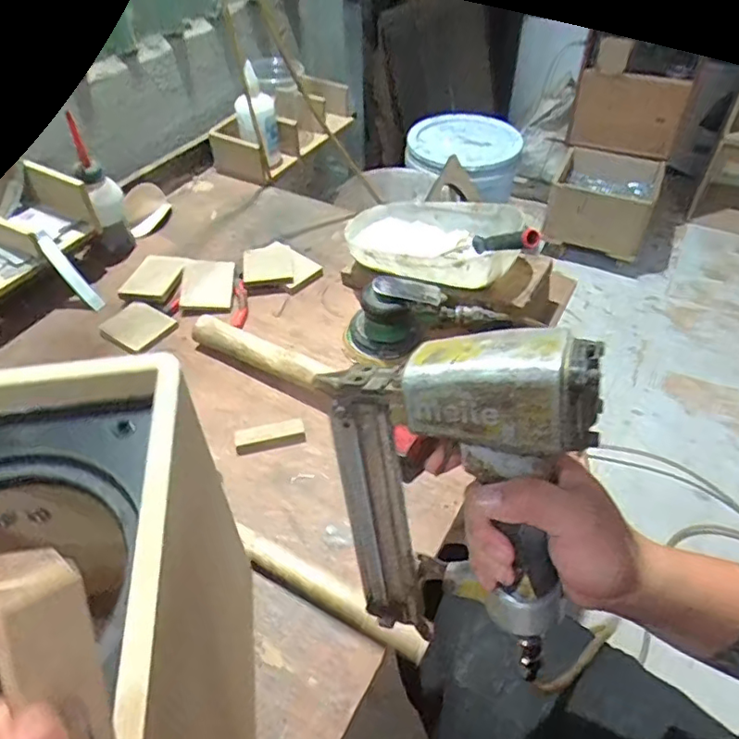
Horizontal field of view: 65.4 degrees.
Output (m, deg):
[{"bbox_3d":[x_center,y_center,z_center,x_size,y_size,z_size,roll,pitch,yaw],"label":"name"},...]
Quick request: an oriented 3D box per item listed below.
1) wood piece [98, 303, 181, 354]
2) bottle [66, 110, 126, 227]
[{"bbox_3d":[-0.316,-0.058,0.790,0.078,0.015,0.078,29,53,26],"label":"wood piece"},{"bbox_3d":[-0.388,-0.276,0.817,0.055,0.160,0.040,-36,55,-29],"label":"bottle"}]

